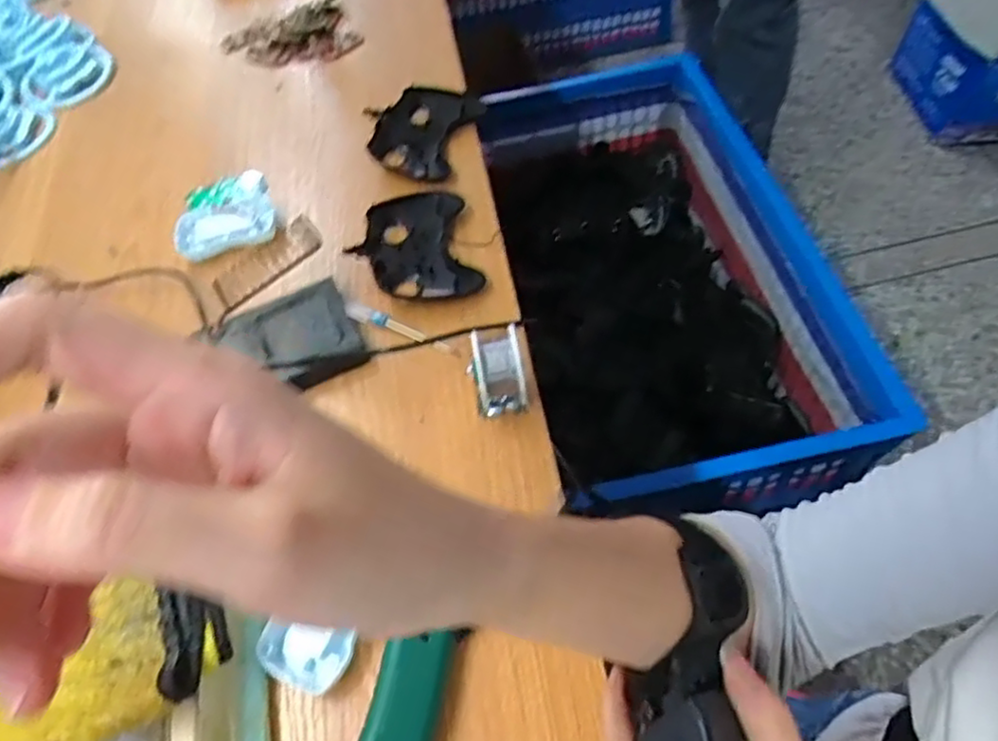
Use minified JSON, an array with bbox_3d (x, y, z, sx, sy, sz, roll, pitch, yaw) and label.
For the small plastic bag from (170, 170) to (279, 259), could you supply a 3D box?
[{"bbox_3d":[-0.257,-0.149,0.625,0.089,0.021,0.106,-16,57,-7],"label":"small plastic bag"}]

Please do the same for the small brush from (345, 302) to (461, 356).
[{"bbox_3d":[-0.077,-0.032,0.521,0.104,0.013,0.010,24,61,18],"label":"small brush"}]

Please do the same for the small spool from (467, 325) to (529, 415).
[{"bbox_3d":[-0.001,0.003,0.456,0.035,0.056,0.047,-8,56,-1],"label":"small spool"}]

